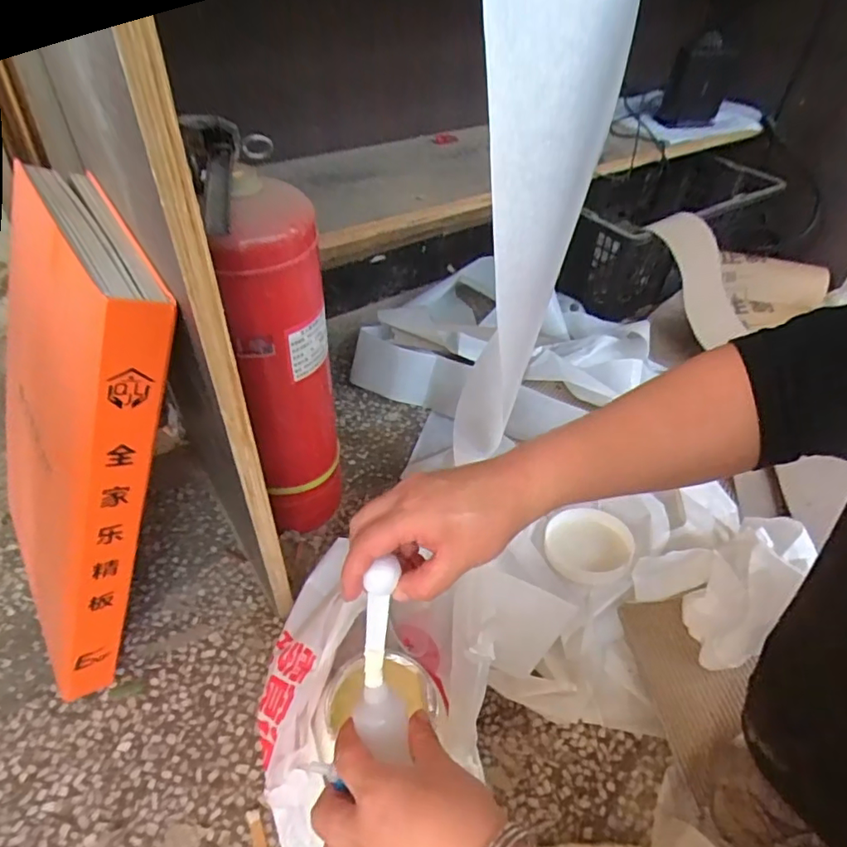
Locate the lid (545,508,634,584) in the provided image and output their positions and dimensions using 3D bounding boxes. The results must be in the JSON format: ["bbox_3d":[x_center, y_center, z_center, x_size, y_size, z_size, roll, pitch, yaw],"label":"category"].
[{"bbox_3d":[0.185,0.135,0.607,0.092,0.023,0.087,1,45,-1],"label":"lid"}]

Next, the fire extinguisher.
[{"bbox_3d":[-0.134,-0.040,0.552,0.098,0.448,0.100,-6,45,-8],"label":"fire extinguisher"}]

